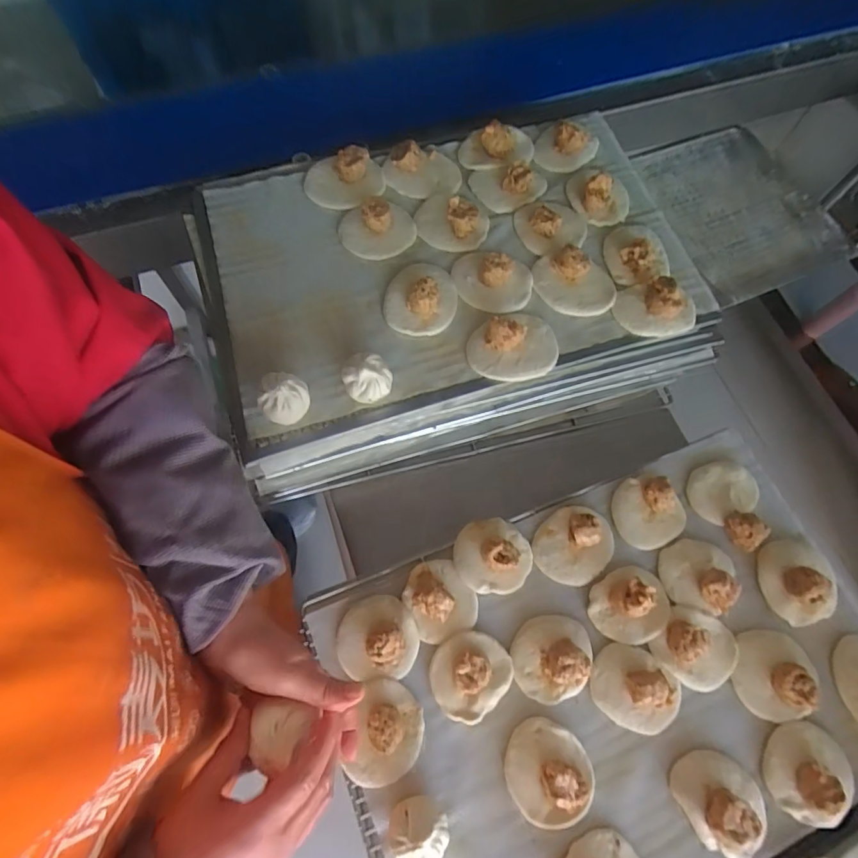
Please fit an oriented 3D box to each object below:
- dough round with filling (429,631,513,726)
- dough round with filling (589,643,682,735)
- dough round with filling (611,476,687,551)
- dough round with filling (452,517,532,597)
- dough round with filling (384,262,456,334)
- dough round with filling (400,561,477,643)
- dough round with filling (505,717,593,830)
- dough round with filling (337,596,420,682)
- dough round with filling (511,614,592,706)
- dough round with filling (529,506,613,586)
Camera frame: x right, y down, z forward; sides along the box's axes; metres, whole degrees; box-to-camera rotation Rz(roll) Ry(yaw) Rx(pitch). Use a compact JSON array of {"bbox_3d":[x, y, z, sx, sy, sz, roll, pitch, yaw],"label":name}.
[{"bbox_3d":[0.044,0.258,0.517,0.086,0.026,0.075,-39,75,-15],"label":"dough round with filling"},{"bbox_3d":[0.221,0.274,0.517,0.091,0.041,0.080,15,69,3],"label":"dough round with filling"},{"bbox_3d":[0.267,0.097,0.587,0.079,0.042,0.083,1,69,-2],"label":"dough round with filling"},{"bbox_3d":[0.075,0.143,0.562,0.088,0.031,0.083,1,69,-2],"label":"dough round with filling"},{"bbox_3d":[-0.009,-0.169,0.596,0.085,0.039,0.104,15,69,3],"label":"dough round with filling"},{"bbox_3d":[0.012,0.186,0.540,0.071,0.035,0.081,-24,72,-11],"label":"dough round with filling"},{"bbox_3d":[0.120,0.342,0.486,0.082,0.033,0.089,1,69,-2],"label":"dough round with filling"},{"bbox_3d":[-0.055,0.228,0.526,0.087,0.036,0.081,1,69,-2],"label":"dough round with filling"},{"bbox_3d":[0.133,0.246,0.525,0.081,0.032,0.084,1,69,-2],"label":"dough round with filling"},{"bbox_3d":[0.174,0.132,0.568,0.096,0.041,0.081,-38,75,-15],"label":"dough round with filling"}]

